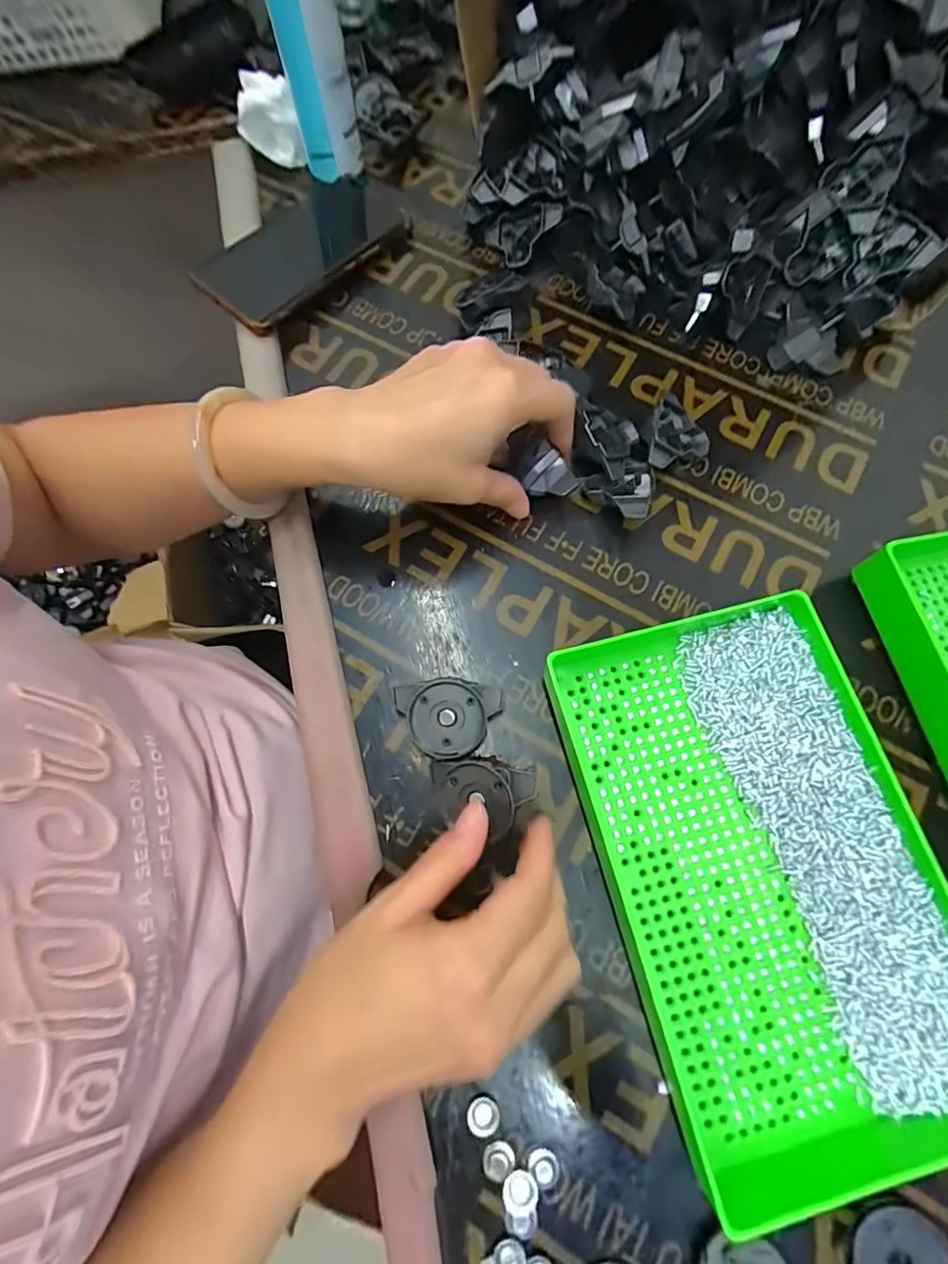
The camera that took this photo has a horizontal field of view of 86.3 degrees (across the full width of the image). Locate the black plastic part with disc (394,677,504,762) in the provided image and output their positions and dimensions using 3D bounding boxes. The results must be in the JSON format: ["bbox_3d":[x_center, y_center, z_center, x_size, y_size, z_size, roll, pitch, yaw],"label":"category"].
[{"bbox_3d":[-0.011,0.046,0.280,0.055,0.011,0.045,-18,100,1],"label":"black plastic part with disc"}]

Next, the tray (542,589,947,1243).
[{"bbox_3d":[0.141,0.112,0.255,0.149,0.037,0.245,-14,73,-4],"label":"tray"}]

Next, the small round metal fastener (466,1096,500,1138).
[{"bbox_3d":[0.005,0.227,0.236,0.014,0.004,0.015,0,73,0],"label":"small round metal fastener"}]

